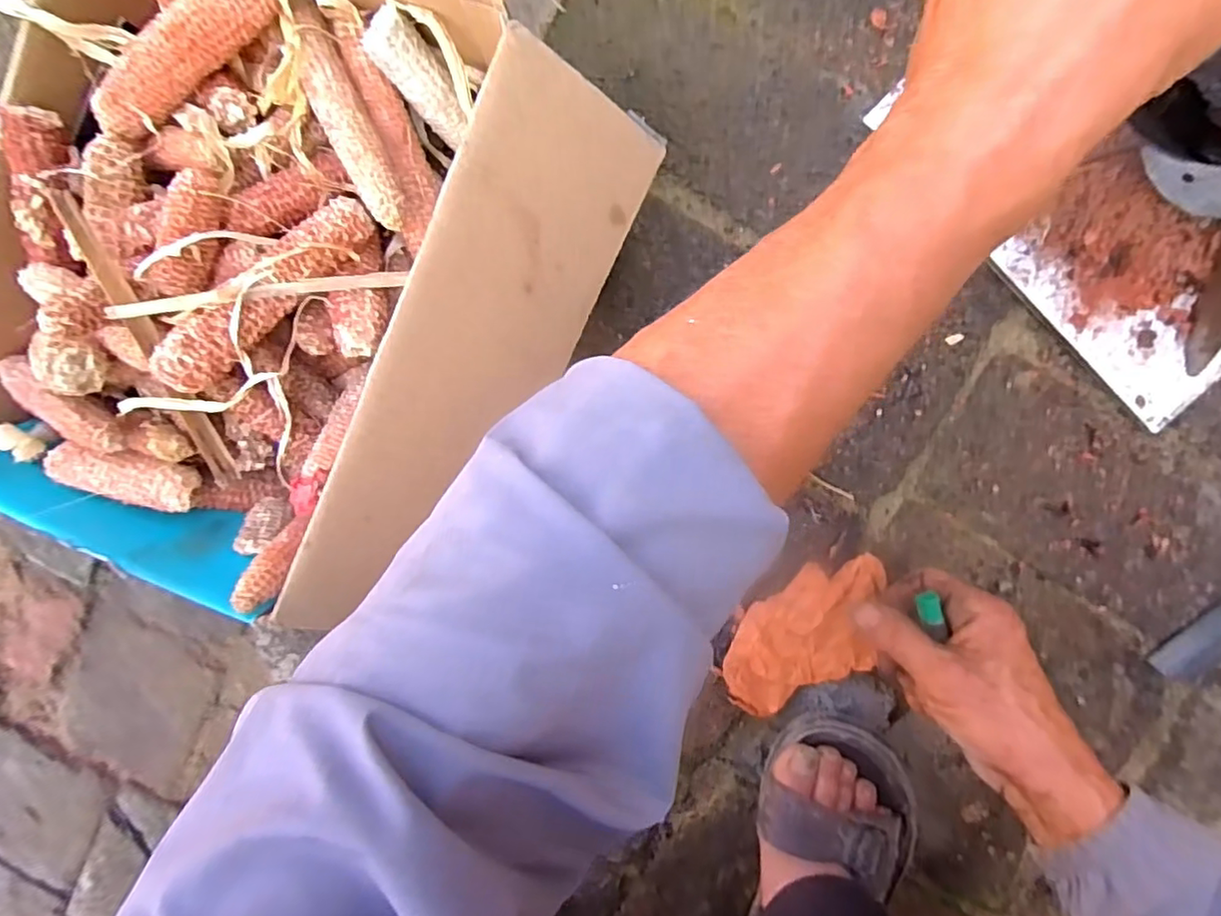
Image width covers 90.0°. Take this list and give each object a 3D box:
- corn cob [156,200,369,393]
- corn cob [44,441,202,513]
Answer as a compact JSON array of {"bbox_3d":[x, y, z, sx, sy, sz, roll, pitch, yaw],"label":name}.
[{"bbox_3d":[-0.183,-0.089,0.328,0.025,0.025,0.135,42,79,-1],"label":"corn cob"},{"bbox_3d":[-0.282,0.009,0.352,0.075,0.026,0.030,13,98,2],"label":"corn cob"}]

